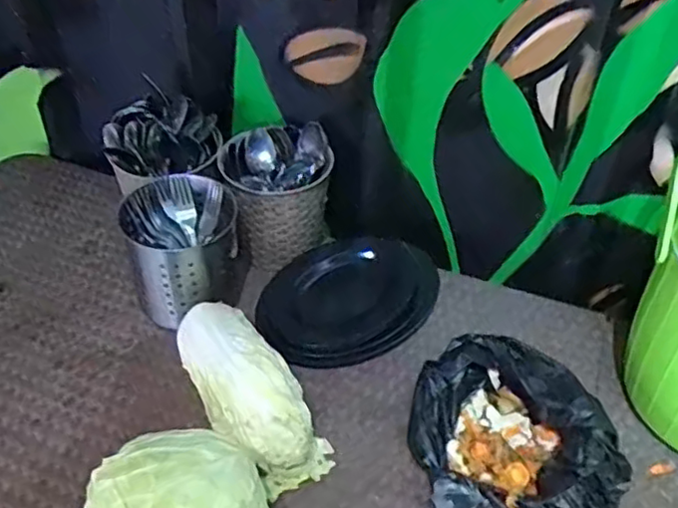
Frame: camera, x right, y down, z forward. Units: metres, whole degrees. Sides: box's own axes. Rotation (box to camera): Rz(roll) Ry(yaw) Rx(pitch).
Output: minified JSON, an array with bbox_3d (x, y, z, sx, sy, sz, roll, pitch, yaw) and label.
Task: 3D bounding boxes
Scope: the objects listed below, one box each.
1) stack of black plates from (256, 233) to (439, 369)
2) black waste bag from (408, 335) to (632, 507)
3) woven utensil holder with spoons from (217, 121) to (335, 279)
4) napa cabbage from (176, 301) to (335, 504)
[{"bbox_3d":[0.015,0.050,0.798,0.223,0.031,0.161,-23,47,-25],"label":"stack of black plates"},{"bbox_3d":[0.172,0.172,0.637,0.200,0.067,0.168,23,46,23],"label":"black waste bag"},{"bbox_3d":[-0.077,-0.076,0.827,0.121,0.141,0.124,-8,42,-11],"label":"woven utensil holder with spoons"},{"bbox_3d":[-0.099,0.134,0.666,0.088,0.086,0.202,-26,49,-28],"label":"napa cabbage"}]

